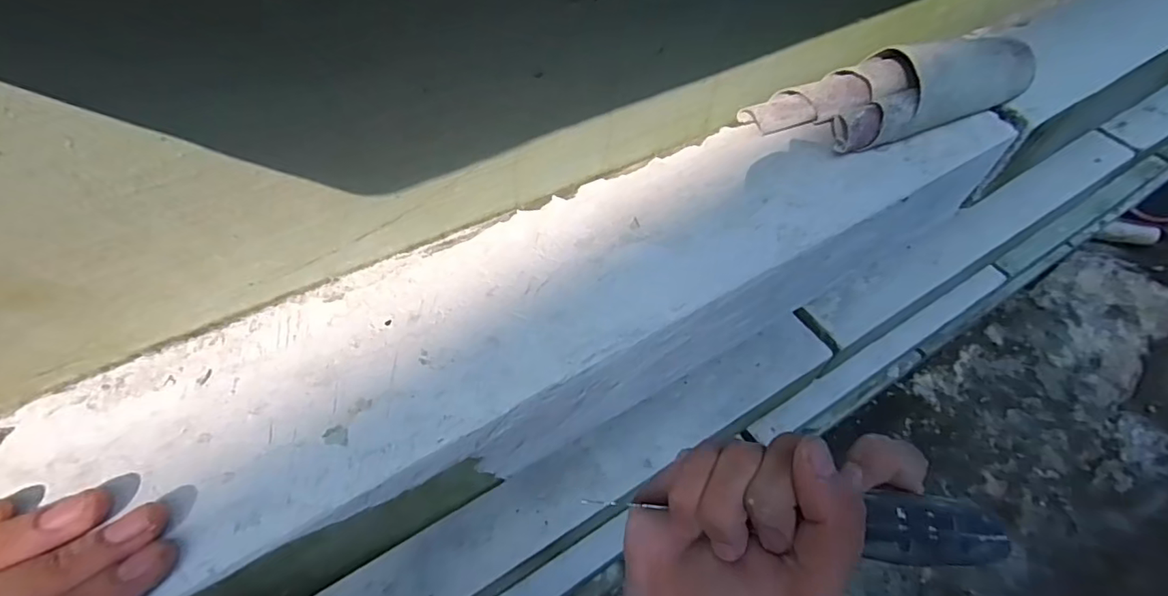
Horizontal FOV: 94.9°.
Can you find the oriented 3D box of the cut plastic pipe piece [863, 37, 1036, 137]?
[{"bbox_3d":[0.217,-0.128,0.313,0.098,0.043,0.049,-16,56,-13],"label":"cut plastic pipe piece"}]

